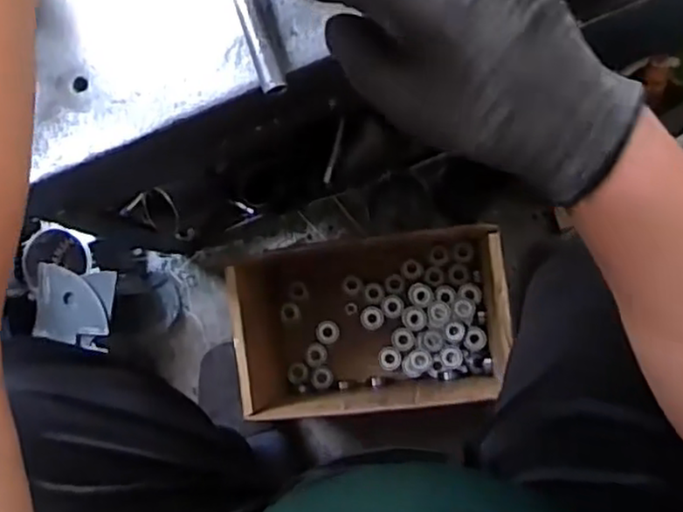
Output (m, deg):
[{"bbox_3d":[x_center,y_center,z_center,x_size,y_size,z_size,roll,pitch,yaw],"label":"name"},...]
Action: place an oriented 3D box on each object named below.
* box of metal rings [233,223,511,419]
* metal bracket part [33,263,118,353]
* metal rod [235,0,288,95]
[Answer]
[{"bbox_3d":[0.042,0.081,0.847,0.300,0.183,0.190,-7,84,8],"label":"box of metal rings"},{"bbox_3d":[-0.338,0.065,0.867,0.097,0.023,0.098,7,86,9],"label":"metal bracket part"},{"bbox_3d":[-0.072,-0.191,0.544,0.018,0.022,0.137,-20,82,6],"label":"metal rod"}]

